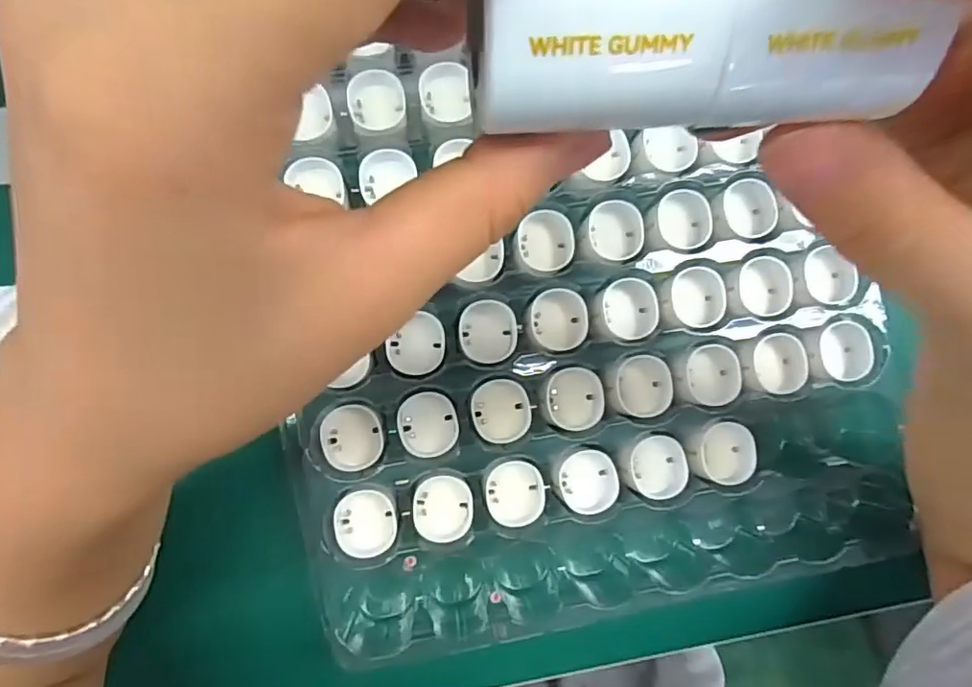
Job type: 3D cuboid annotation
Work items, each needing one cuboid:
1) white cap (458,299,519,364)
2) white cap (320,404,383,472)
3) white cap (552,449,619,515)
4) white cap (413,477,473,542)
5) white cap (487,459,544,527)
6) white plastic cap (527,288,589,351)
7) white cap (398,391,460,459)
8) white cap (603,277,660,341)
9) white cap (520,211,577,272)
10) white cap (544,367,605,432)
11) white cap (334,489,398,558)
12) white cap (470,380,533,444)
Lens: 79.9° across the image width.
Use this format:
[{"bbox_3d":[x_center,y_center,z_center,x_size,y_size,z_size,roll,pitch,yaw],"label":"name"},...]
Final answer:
[{"bbox_3d":[0.001,-0.006,0.292,0.028,0.012,0.031,4,85,-6],"label":"white cap"},{"bbox_3d":[-0.065,0.046,0.282,0.028,0.014,0.030,0,85,-6],"label":"white cap"},{"bbox_3d":[0.050,0.068,0.288,0.031,0.012,0.029,0,85,-6],"label":"white cap"},{"bbox_3d":[-0.021,0.081,0.283,0.028,0.012,0.031,-3,86,-6],"label":"white cap"},{"bbox_3d":[0.014,0.074,0.288,0.028,0.012,0.029,0,85,-6],"label":"white cap"},{"bbox_3d":[0.036,-0.012,0.294,0.030,0.012,0.030,0,85,-6],"label":"white plastic cap"},{"bbox_3d":[-0.028,0.040,0.284,0.028,0.012,0.030,-7,86,-6],"label":"white cap"},{"bbox_3d":[0.074,-0.018,0.297,0.025,0.014,0.030,-4,86,-6],"label":"white cap"},{"bbox_3d":[0.030,-0.052,0.296,0.027,0.013,0.029,1,85,-6],"label":"white cap"},{"bbox_3d":[0.043,0.028,0.292,0.029,0.012,0.031,-4,86,-6],"label":"white cap"},{"bbox_3d":[-0.058,0.085,0.278,0.029,0.017,0.030,0,85,-6],"label":"white cap"},{"bbox_3d":[0.008,0.034,0.290,0.028,0.011,0.031,-3,86,-6],"label":"white cap"}]

